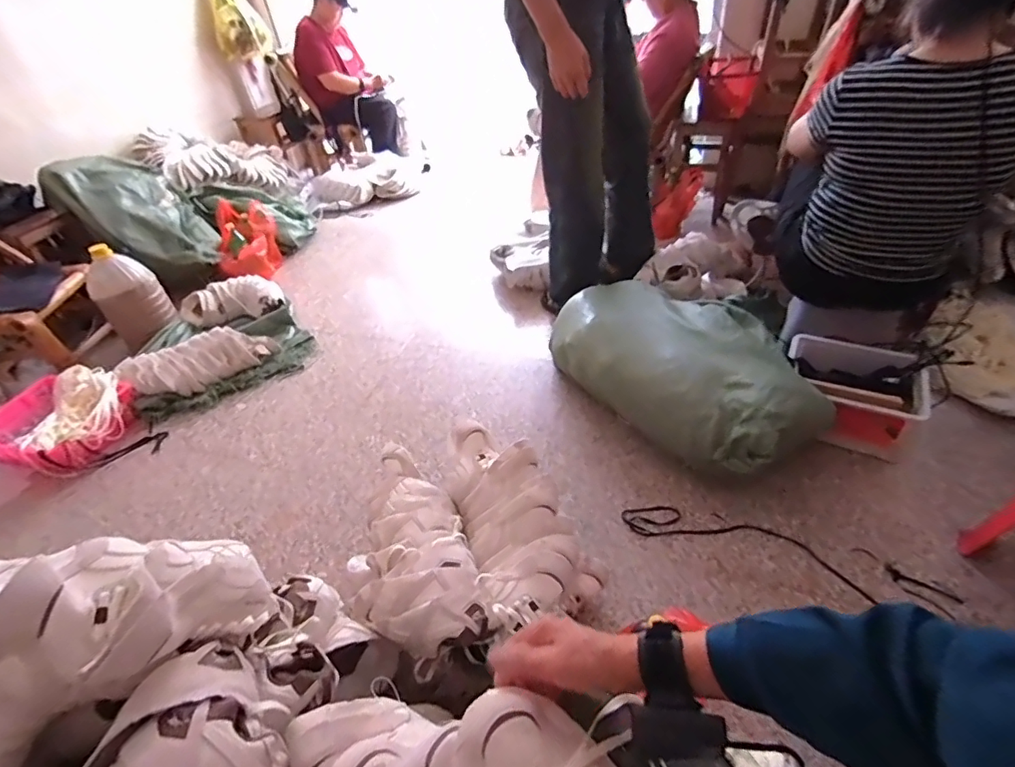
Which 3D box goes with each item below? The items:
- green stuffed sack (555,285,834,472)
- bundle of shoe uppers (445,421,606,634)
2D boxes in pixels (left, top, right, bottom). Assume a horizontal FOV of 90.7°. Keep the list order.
[{"bbox_3d":[0.435,-0.045,1.278,0.403,0.236,0.650,-30,46,-24],"label":"green stuffed sack"},{"bbox_3d":[0.012,0.221,0.884,0.188,0.116,0.399,-16,42,-11],"label":"bundle of shoe uppers"}]

